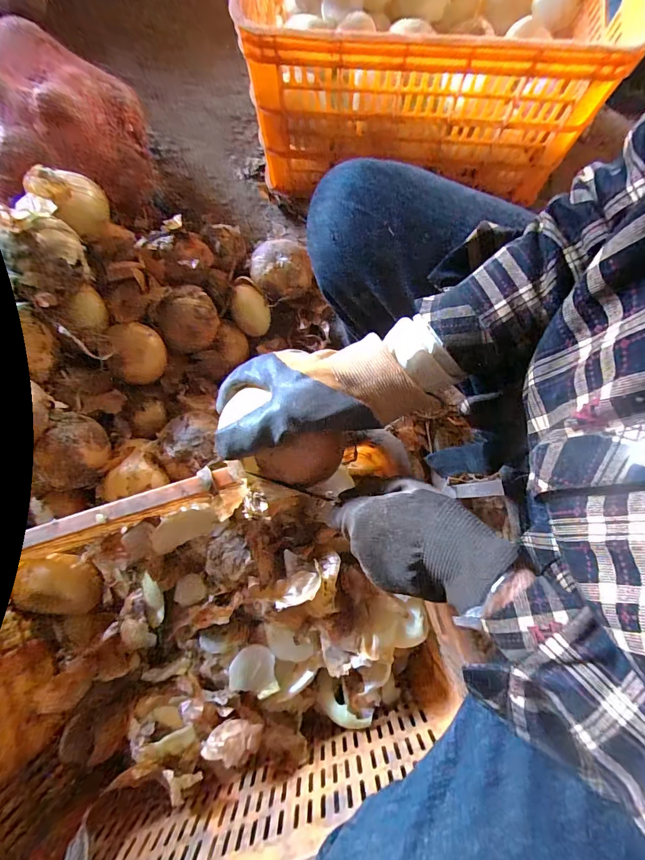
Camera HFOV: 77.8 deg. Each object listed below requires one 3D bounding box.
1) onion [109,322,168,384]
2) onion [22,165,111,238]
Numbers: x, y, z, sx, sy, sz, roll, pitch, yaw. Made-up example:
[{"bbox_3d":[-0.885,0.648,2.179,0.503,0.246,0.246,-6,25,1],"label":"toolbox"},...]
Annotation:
[{"bbox_3d":[-0.253,-0.107,0.554,0.066,0.057,0.077,-3,79,-1],"label":"onion"},{"bbox_3d":[-0.317,-0.297,0.501,0.071,0.061,0.082,-44,82,-8],"label":"onion"}]

